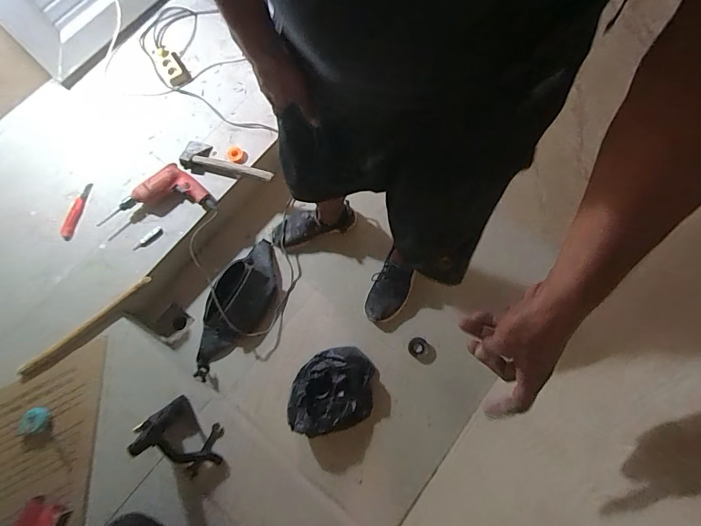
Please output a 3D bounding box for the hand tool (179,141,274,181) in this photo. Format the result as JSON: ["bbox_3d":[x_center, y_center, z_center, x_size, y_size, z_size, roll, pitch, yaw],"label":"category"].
[{"bbox_3d":[-0.394,-0.332,1.238,0.319,0.038,0.100,13,74,6],"label":"hand tool"}]

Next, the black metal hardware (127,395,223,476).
[{"bbox_3d":[-0.429,0.440,0.954,0.200,0.163,0.126,37,78,12],"label":"black metal hardware"}]

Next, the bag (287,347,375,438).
[{"bbox_3d":[-0.055,0.367,1.121,0.231,0.087,0.236,4,73,3],"label":"bag"}]

